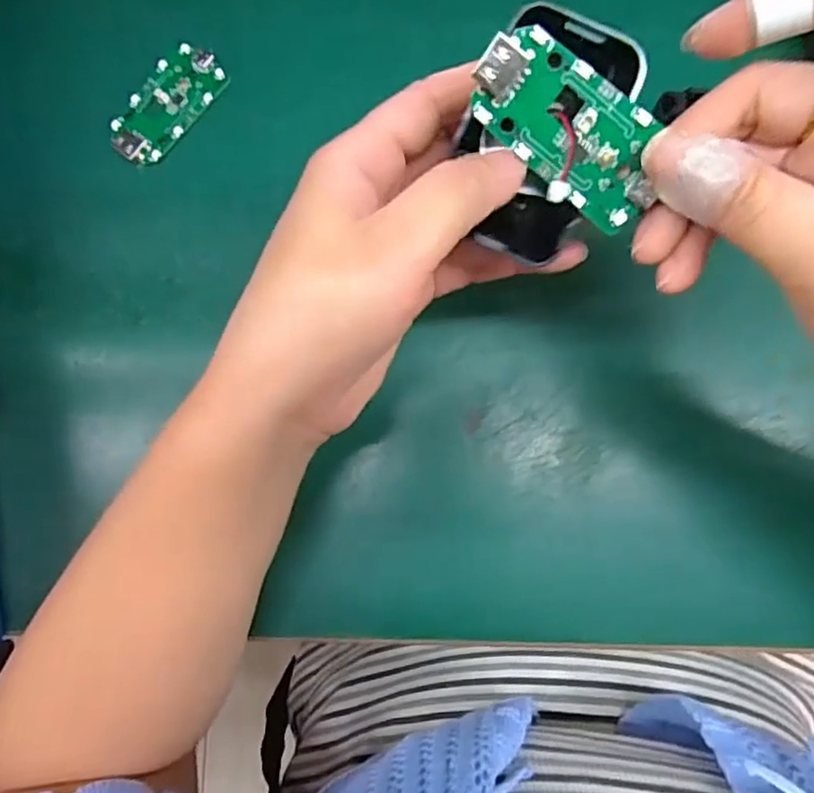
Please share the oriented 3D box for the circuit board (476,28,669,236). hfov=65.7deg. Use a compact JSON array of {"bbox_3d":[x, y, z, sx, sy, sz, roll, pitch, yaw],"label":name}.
[{"bbox_3d":[0.047,-0.077,0.182,0.061,0.004,0.031,35,108,-10],"label":"circuit board"}]

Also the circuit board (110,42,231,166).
[{"bbox_3d":[-0.117,-0.141,0.306,0.030,0.008,0.063,40,87,5],"label":"circuit board"}]

